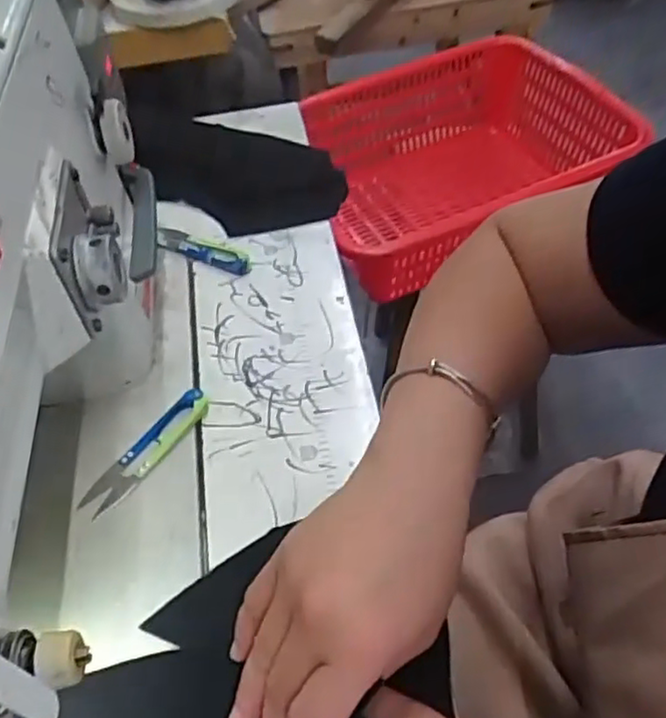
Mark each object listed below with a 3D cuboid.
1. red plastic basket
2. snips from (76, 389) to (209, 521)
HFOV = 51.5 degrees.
[{"bbox_3d":[0.158,-0.261,0.949,0.427,0.152,0.344,-23,52,-14],"label":"red plastic basket"},{"bbox_3d":[-0.118,0.059,0.447,0.024,0.013,0.102,29,58,26],"label":"snips"}]

